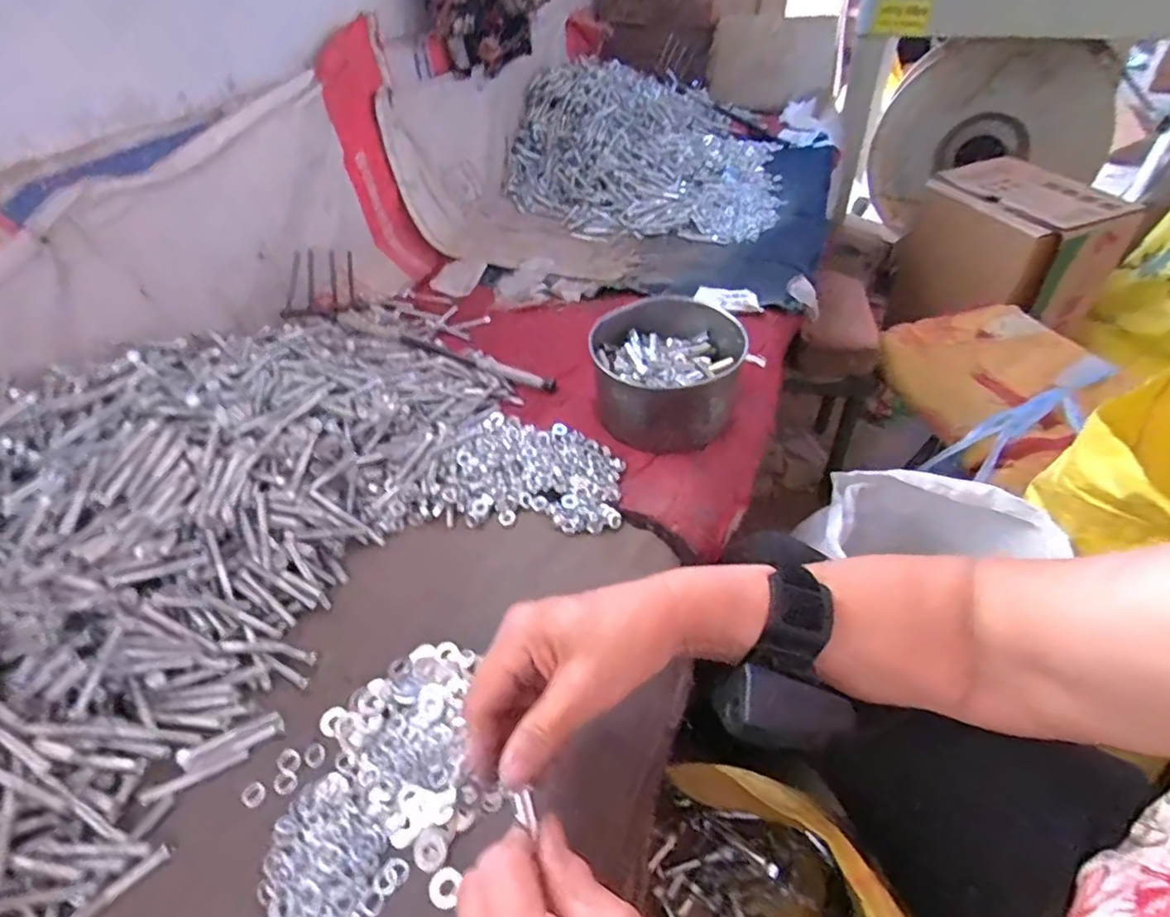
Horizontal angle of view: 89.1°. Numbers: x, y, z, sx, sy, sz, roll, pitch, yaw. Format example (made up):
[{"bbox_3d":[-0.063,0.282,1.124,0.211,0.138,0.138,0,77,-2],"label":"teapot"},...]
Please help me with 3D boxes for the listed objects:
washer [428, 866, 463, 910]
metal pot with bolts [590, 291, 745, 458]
[{"bbox_3d":[-0.073,0.223,0.310,0.017,0.005,0.017,-2,44,2],"label":"washer"},{"bbox_3d":[0.077,-0.084,0.567,0.134,0.079,0.140,-2,44,2],"label":"metal pot with bolts"}]

